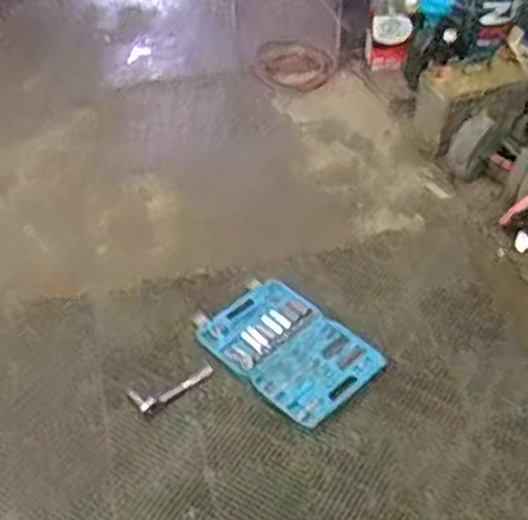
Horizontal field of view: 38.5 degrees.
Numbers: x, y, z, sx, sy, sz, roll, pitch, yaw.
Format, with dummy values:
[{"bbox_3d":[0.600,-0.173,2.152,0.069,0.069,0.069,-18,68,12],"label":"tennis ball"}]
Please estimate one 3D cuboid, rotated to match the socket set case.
[{"bbox_3d":[0.055,0.199,1.787,0.265,0.034,0.387,-35,54,-30],"label":"socket set case"}]

